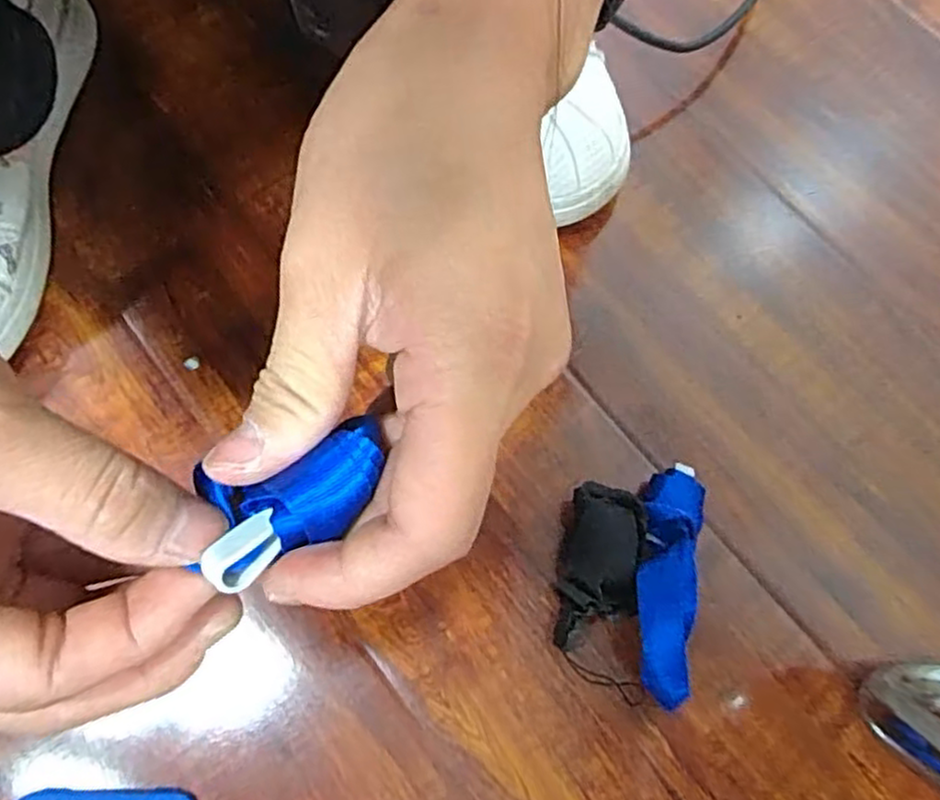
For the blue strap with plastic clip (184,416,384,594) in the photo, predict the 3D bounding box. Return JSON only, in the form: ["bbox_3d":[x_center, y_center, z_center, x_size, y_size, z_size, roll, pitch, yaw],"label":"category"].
[{"bbox_3d":[-0.038,0.022,0.156,0.042,0.019,0.026,-18,73,-7],"label":"blue strap with plastic clip"}]

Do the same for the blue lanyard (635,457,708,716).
[{"bbox_3d":[0.080,0.073,0.298,0.026,0.034,0.094,9,72,2],"label":"blue lanyard"}]

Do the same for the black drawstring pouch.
[{"bbox_3d":[0.053,0.069,0.302,0.032,0.027,0.065,10,72,2],"label":"black drawstring pouch"}]

